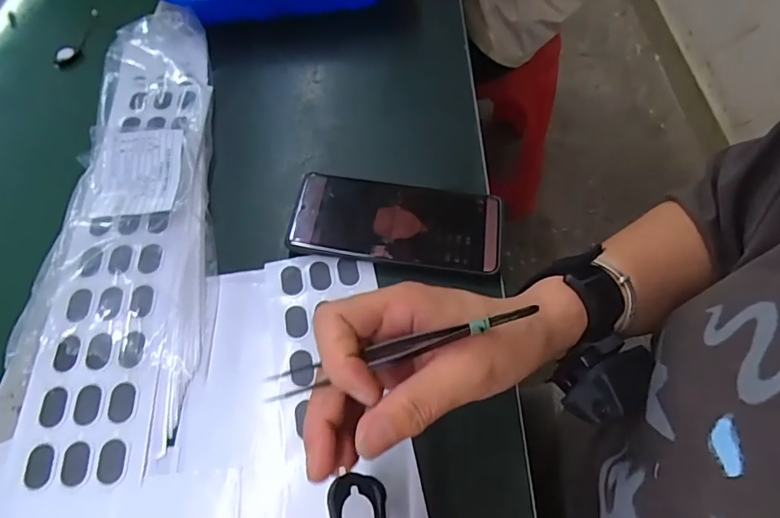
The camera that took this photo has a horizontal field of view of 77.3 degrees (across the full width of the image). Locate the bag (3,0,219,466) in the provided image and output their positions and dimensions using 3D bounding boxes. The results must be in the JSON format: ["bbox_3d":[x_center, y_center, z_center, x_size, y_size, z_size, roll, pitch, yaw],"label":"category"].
[{"bbox_3d":[-0.202,-0.066,0.392,0.120,0.030,0.408,-3,58,-4],"label":"bag"}]

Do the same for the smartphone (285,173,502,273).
[{"bbox_3d":[0.005,-0.029,0.384,0.161,0.011,0.073,7,58,3],"label":"smartphone"}]

